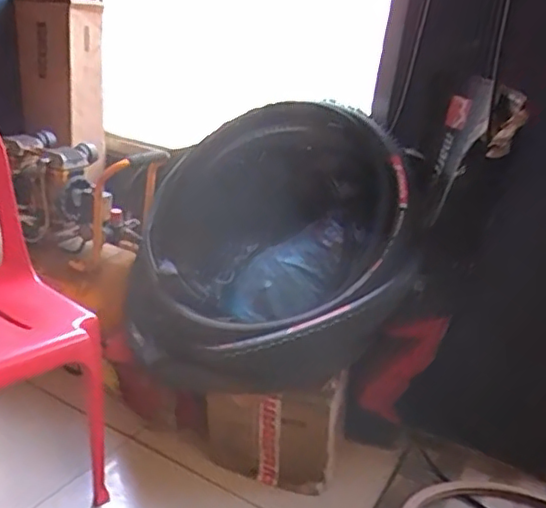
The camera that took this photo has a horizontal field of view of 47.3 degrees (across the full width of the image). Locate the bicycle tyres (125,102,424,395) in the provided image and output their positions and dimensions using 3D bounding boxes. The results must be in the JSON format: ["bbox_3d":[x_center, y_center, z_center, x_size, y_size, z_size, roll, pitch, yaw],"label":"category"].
[{"bbox_3d":[-0.014,-0.025,1.545,0.739,0.189,0.727,-15,55,25],"label":"bicycle tyres"}]

